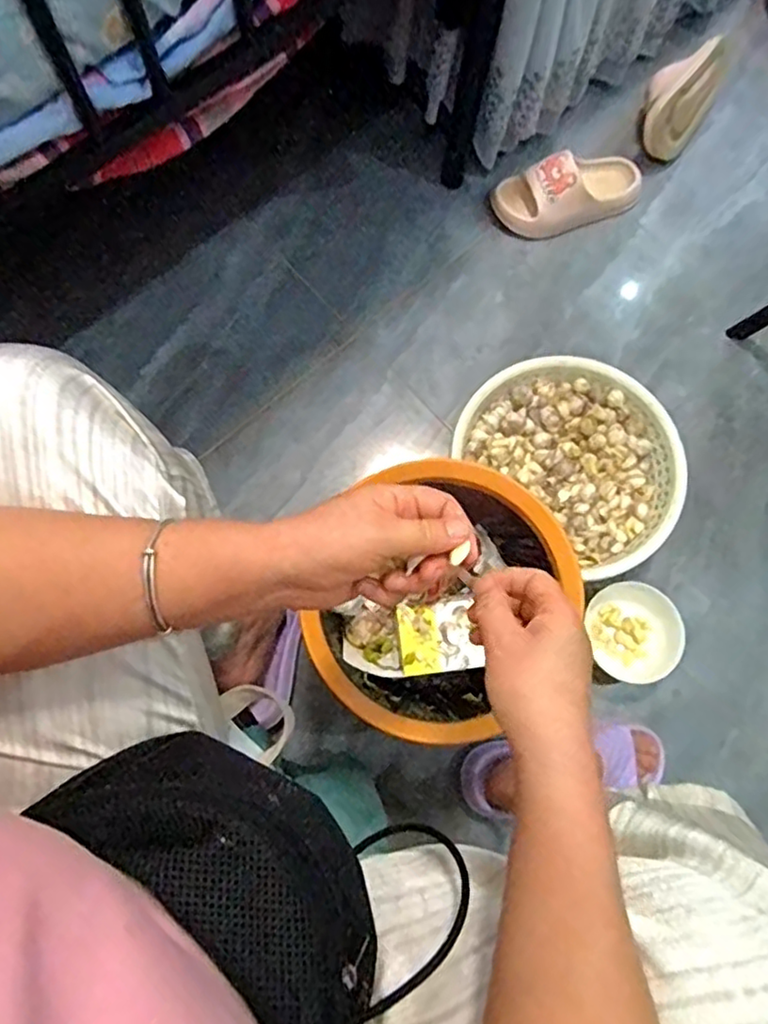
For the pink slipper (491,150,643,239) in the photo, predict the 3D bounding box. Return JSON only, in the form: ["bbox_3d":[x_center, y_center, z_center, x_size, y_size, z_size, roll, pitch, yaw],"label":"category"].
[{"bbox_3d":[0.291,-0.502,0.990,0.234,0.072,0.096,-16,75,-4],"label":"pink slipper"}]

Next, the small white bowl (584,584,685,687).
[{"bbox_3d":[0.322,0.153,0.814,0.104,0.051,0.126,-13,75,-3],"label":"small white bowl"}]

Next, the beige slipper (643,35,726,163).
[{"bbox_3d":[0.477,-0.658,1.017,0.058,0.110,0.215,29,73,40],"label":"beige slipper"}]

